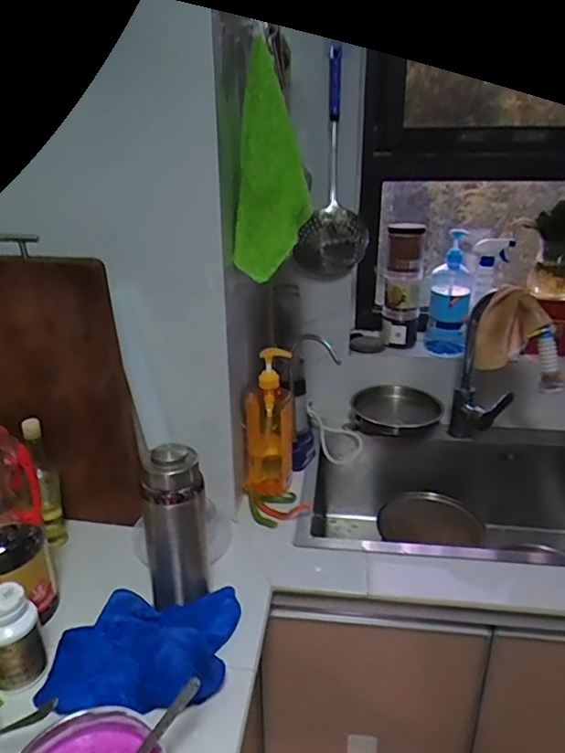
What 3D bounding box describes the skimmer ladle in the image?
[{"bbox_3d":[0.103,-0.407,1.081,0.141,0.407,0.094,4,22,9],"label":"skimmer ladle"}]

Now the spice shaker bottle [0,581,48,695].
[{"bbox_3d":[-0.313,0.294,0.624,0.061,0.099,0.052,-12,24,-28],"label":"spice shaker bottle"}]

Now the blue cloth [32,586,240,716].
[{"bbox_3d":[-0.167,0.328,0.660,0.210,0.022,0.160,0,22,-1],"label":"blue cloth"}]

